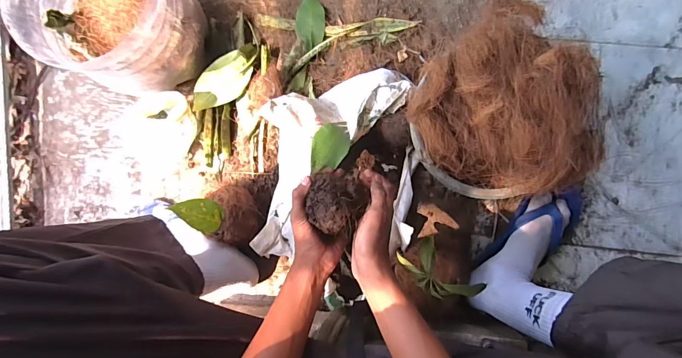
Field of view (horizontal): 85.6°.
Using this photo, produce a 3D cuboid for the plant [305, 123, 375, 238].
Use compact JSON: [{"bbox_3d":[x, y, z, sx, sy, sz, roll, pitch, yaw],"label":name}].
[{"bbox_3d":[0.003,-0.004,0.570,0.093,0.206,0.082,-7,125,4],"label":"plant"}]

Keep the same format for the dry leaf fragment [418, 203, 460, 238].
[{"bbox_3d":[0.191,0.080,0.736,0.075,0.013,0.063,-8,87,4],"label":"dry leaf fragment"}]

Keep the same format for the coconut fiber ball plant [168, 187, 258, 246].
[{"bbox_3d":[-0.214,0.060,0.677,0.117,0.116,0.095,35,92,4],"label":"coconut fiber ball plant"}]

